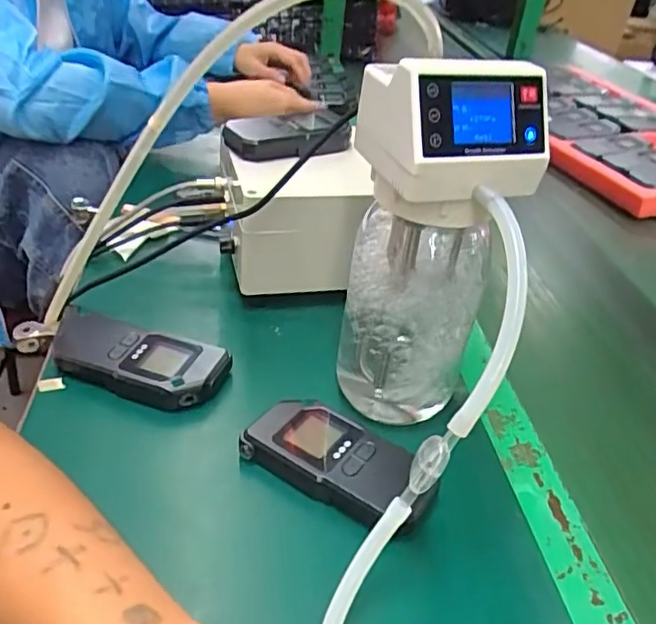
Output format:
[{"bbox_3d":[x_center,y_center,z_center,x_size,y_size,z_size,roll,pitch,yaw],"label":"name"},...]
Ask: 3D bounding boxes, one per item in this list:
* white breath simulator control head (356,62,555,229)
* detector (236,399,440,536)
[{"bbox_3d":[0.067,-0.097,0.343,0.087,0.079,0.070,-6,36,-17],"label":"white breath simulator control head"},{"bbox_3d":[0.009,0.094,0.384,0.115,0.025,0.057,22,38,23],"label":"detector"}]

